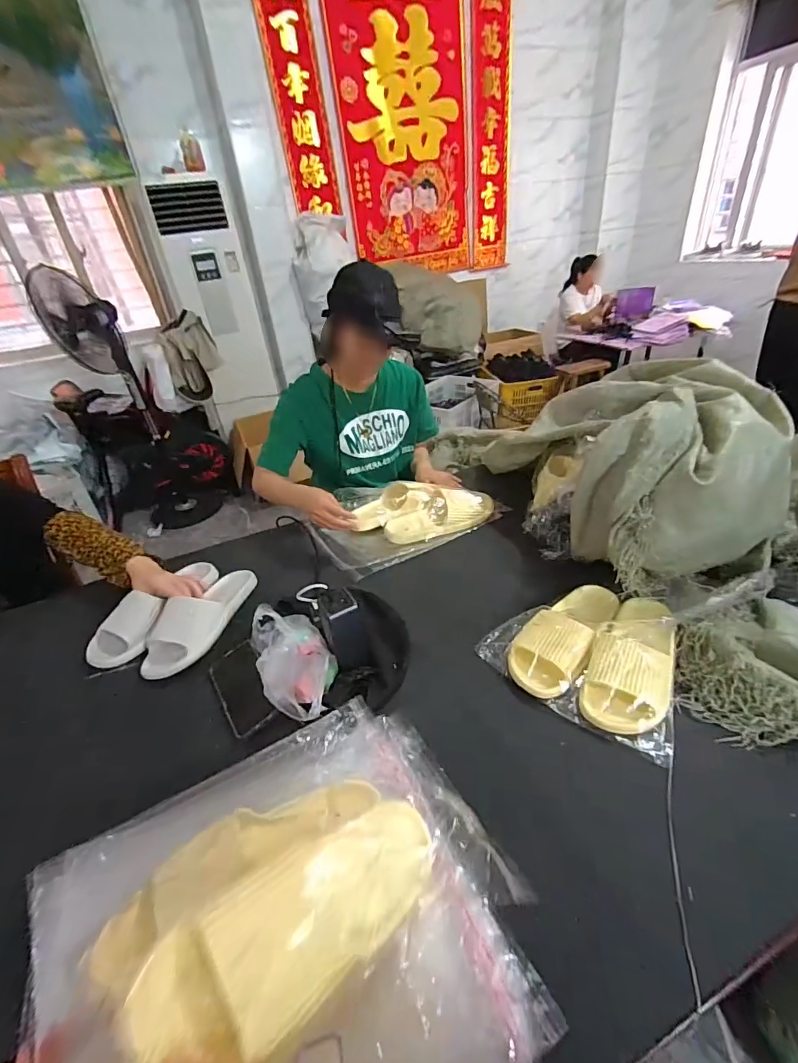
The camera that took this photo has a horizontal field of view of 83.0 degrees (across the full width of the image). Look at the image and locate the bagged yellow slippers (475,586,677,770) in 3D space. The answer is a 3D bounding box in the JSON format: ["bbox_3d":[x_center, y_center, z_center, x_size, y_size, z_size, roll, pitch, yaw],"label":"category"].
[{"bbox_3d":[0.278,0.161,0.662,0.256,0.079,0.227,20,42,35],"label":"bagged yellow slippers"}]

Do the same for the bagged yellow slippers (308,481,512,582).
[{"bbox_3d":[0.014,-0.051,1.007,0.390,0.083,0.230,-19,35,-18],"label":"bagged yellow slippers"}]

